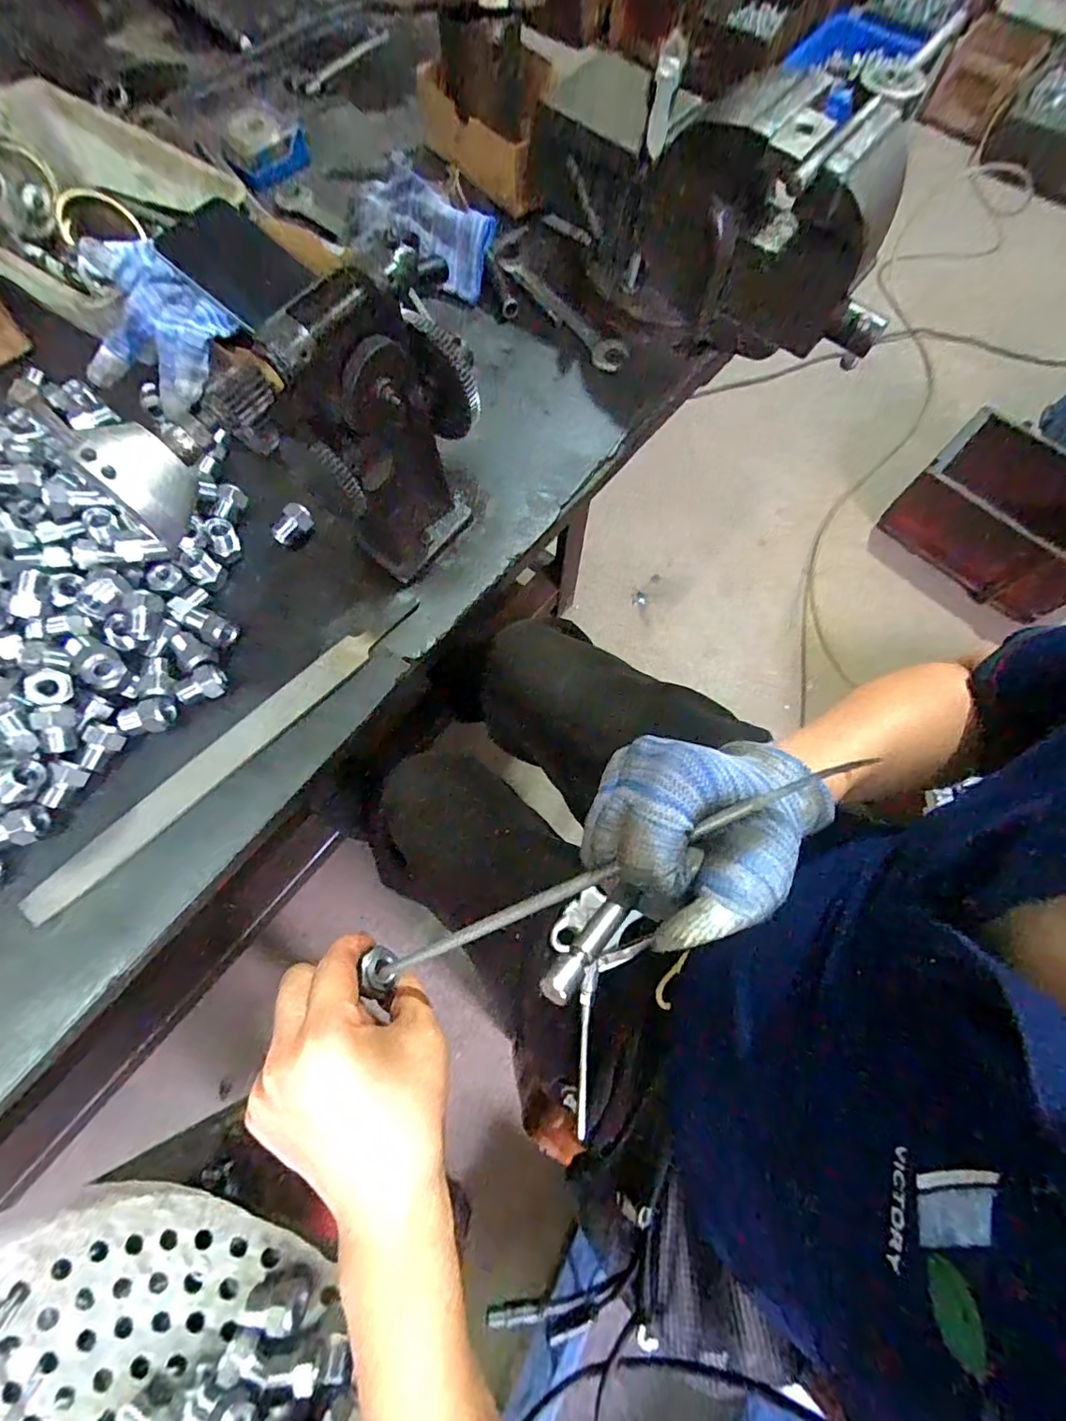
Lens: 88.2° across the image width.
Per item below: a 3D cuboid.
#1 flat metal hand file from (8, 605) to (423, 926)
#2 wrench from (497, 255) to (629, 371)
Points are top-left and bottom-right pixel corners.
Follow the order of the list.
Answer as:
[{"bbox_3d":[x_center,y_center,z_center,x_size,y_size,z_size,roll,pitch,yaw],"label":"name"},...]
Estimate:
[{"bbox_3d":[-0.196,0.020,0.366,0.023,0.010,0.296,43,74,12],"label":"flat metal hand file"},{"bbox_3d":[0.028,-0.369,0.509,0.031,0.008,0.161,-37,76,-14],"label":"wrench"}]

